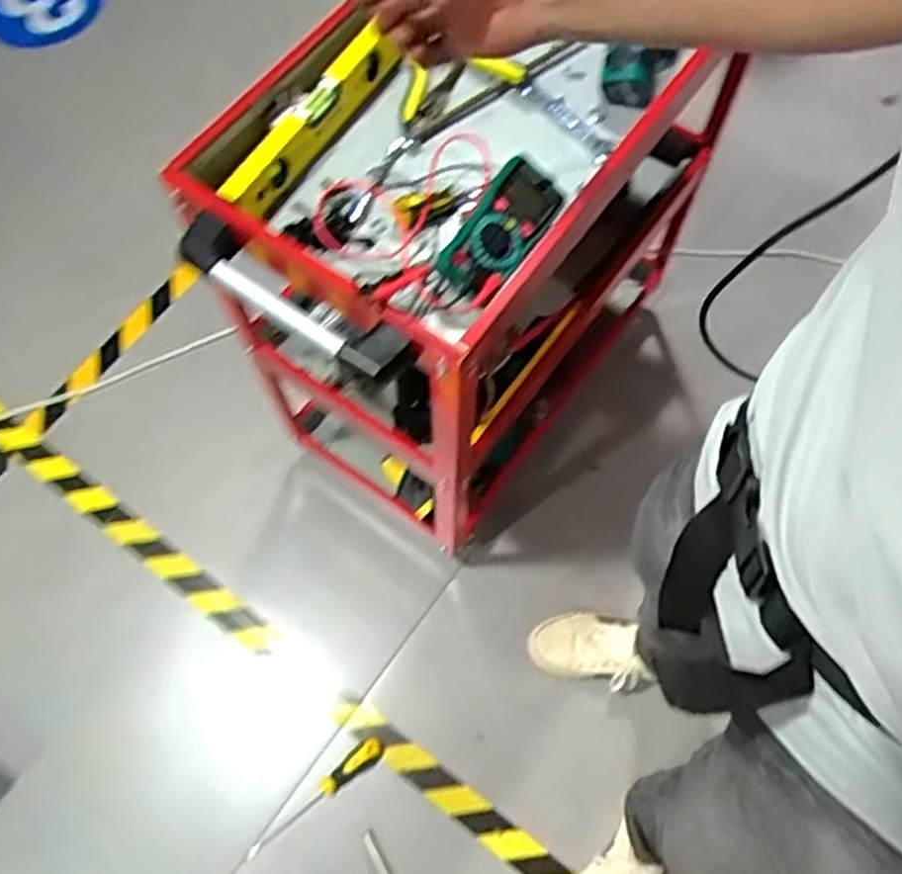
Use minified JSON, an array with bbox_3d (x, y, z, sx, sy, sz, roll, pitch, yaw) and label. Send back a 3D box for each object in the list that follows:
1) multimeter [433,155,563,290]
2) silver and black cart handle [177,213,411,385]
[{"bbox_3d":[0.045,-0.198,0.735,0.069,0.036,0.136,36,81,-13],"label":"multimeter"},{"bbox_3d":[-0.155,-0.133,0.719,0.253,0.034,0.053,35,72,14],"label":"silver and black cart handle"}]

